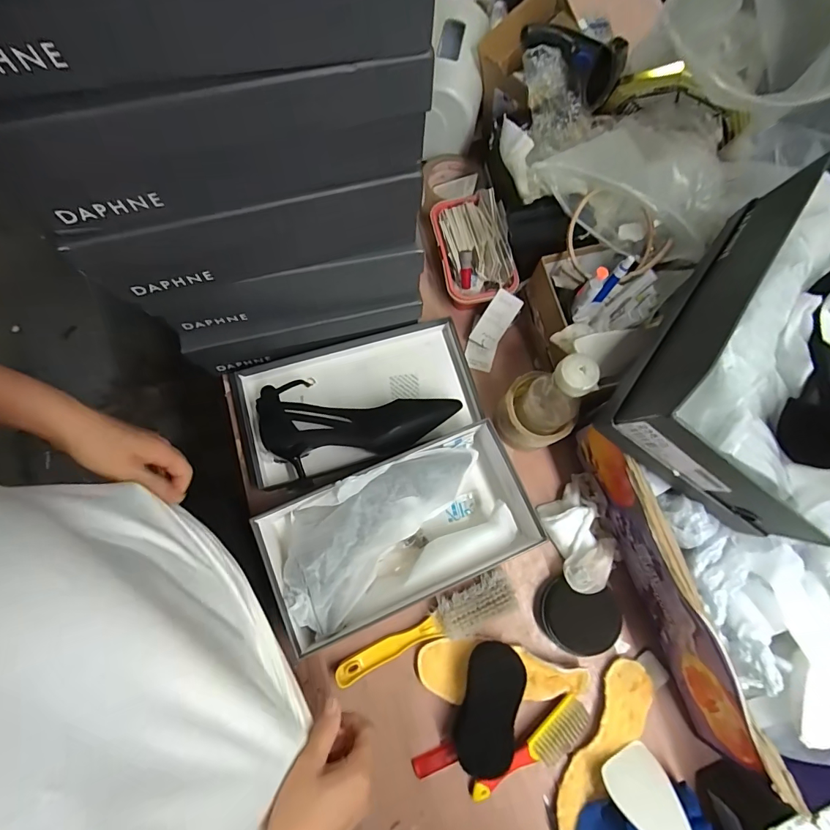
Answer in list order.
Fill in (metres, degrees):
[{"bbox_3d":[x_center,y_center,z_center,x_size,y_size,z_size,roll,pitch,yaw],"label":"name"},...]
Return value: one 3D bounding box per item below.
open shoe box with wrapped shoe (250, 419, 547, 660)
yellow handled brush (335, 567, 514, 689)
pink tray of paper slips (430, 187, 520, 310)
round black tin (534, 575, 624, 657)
[{"bbox_3d":[-0.022,0.138,0.515,0.308,0.082,0.157,-21,77,-7],"label":"open shoe box with wrapped shoe"},{"bbox_3d":[0.013,0.257,0.513,0.230,0.024,0.051,-24,78,-7],"label":"yellow handled brush"},{"bbox_3d":[0.081,-0.238,0.616,0.098,0.057,0.164,-10,76,-4],"label":"pink tray of paper slips"},{"bbox_3d":[0.197,0.238,0.513,0.086,0.030,0.088,0,76,-1],"label":"round black tin"}]

